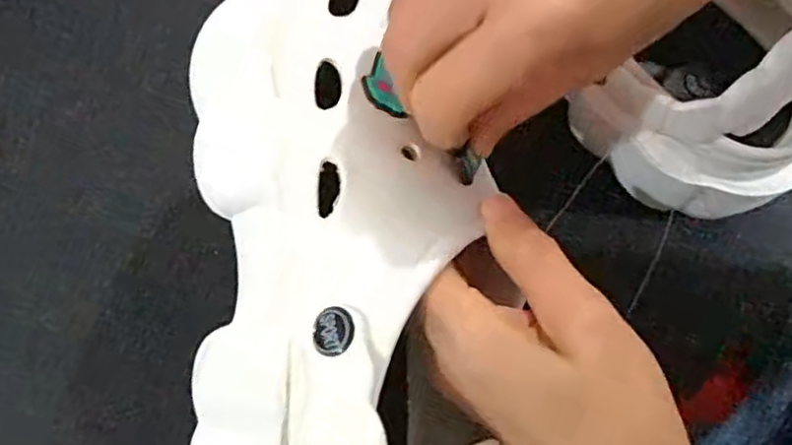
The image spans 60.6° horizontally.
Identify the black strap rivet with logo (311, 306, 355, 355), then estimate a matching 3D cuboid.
[{"bbox_3d":[-0.020,0.035,0.219,0.013,0.004,0.015,8,73,3],"label":"black strap rivet with logo"}]

